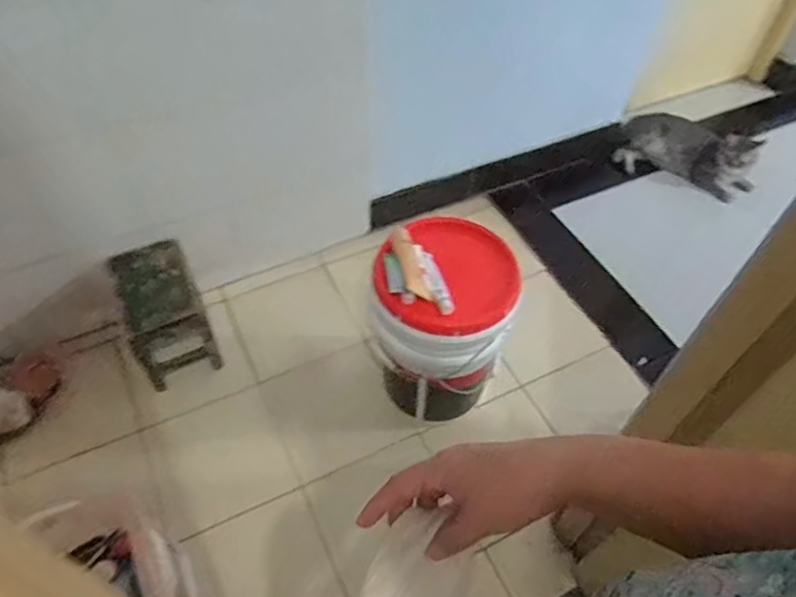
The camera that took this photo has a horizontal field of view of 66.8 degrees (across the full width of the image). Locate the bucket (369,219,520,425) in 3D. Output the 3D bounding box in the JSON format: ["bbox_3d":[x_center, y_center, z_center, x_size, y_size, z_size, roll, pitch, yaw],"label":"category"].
[{"bbox_3d":[0.097,0.064,1.335,0.271,0.447,0.282,1,52,-1],"label":"bucket"}]

